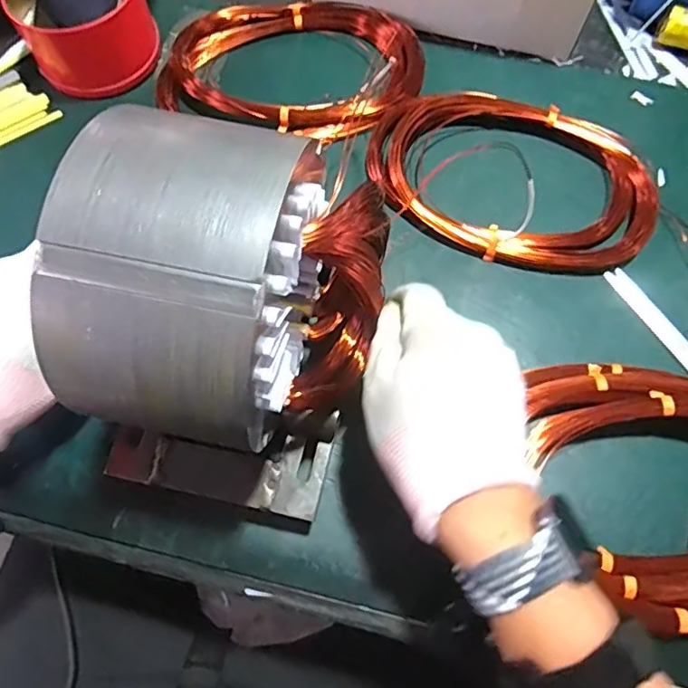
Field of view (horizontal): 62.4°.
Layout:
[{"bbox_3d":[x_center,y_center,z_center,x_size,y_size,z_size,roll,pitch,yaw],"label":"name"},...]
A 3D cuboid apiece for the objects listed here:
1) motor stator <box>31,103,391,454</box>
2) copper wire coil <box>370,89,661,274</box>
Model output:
[{"bbox_3d":[-0.054,-0.019,0.274,0.118,0.140,0.129,11,71,4],"label":"motor stator"},{"bbox_3d":[0.127,-0.129,0.438,0.211,0.032,0.131,9,71,3],"label":"copper wire coil"}]

